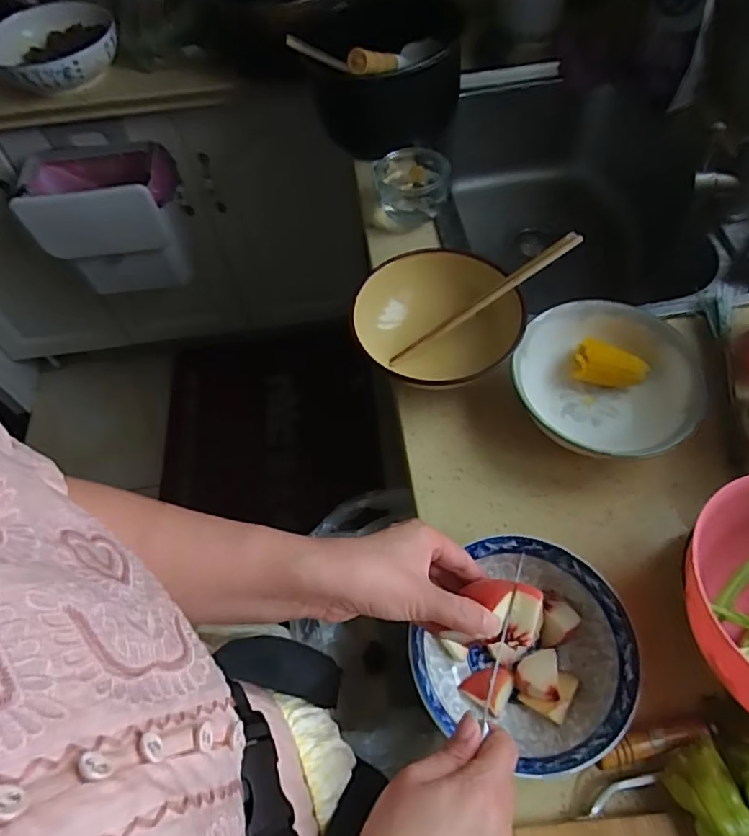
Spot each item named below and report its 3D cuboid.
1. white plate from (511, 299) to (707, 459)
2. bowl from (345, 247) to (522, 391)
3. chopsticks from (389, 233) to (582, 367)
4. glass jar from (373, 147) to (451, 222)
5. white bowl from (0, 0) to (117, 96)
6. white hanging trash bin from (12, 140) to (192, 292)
[{"bbox_3d":[0.230,-0.031,0.573,0.173,0.070,0.166,7,60,8],"label":"white plate"},{"bbox_3d":[0.063,-0.099,0.603,0.156,0.071,0.167,-2,59,3],"label":"bowl"},{"bbox_3d":[0.115,-0.123,0.600,0.231,0.015,0.016,-33,60,11],"label":"chopsticks"},{"bbox_3d":[0.051,-0.314,0.754,0.093,0.062,0.093,-2,59,3],"label":"glass jar"},{"bbox_3d":[-0.570,-0.652,0.997,0.220,0.073,0.229,-2,59,3],"label":"white bowl"},{"bbox_3d":[-0.524,-0.393,1.145,0.282,0.246,0.152,-7,59,0],"label":"white hanging trash bin"}]

